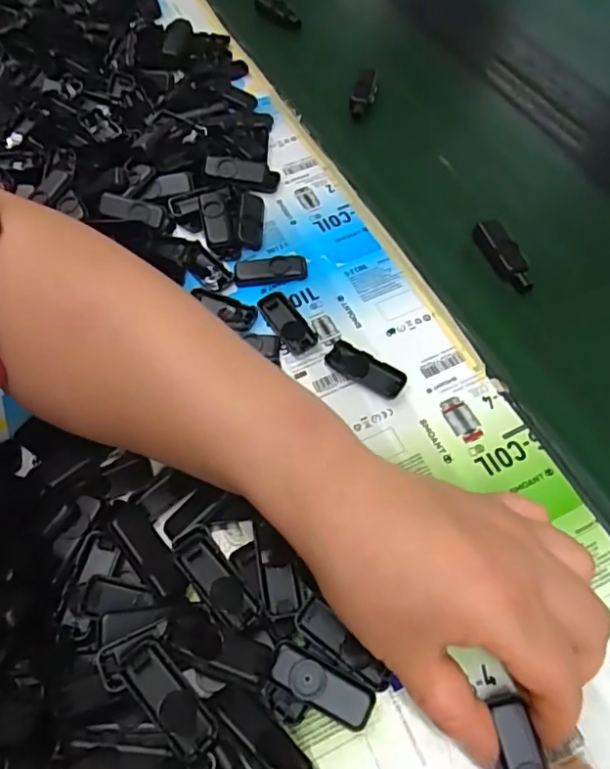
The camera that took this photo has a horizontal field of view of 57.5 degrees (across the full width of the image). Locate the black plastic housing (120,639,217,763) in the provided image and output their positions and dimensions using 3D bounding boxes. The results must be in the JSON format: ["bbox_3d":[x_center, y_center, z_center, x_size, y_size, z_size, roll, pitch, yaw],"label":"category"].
[{"bbox_3d":[-0.054,0.125,0.221,0.016,0.004,0.046,-40,65,-18],"label":"black plastic housing"}]

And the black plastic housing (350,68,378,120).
[{"bbox_3d":[0.047,-0.235,0.453,0.017,0.017,0.041,21,82,15],"label":"black plastic housing"}]

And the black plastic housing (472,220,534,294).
[{"bbox_3d":[0.130,-0.084,0.362,0.019,0.013,0.057,-13,59,-4],"label":"black plastic housing"}]

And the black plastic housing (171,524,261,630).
[{"bbox_3d":[-0.040,0.088,0.251,0.019,0.011,0.050,-35,63,-16],"label":"black plastic housing"}]

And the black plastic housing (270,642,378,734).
[{"bbox_3d":[0.007,0.124,0.229,0.044,0.011,0.017,24,63,16],"label":"black plastic housing"}]

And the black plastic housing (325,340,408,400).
[{"bbox_3d":[0.033,-0.008,0.311,0.047,0.006,0.017,30,65,19],"label":"black plastic housing"}]

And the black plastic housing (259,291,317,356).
[{"bbox_3d":[-0.011,-0.036,0.331,0.018,0.004,0.045,-31,62,-14],"label":"black plastic housing"}]

